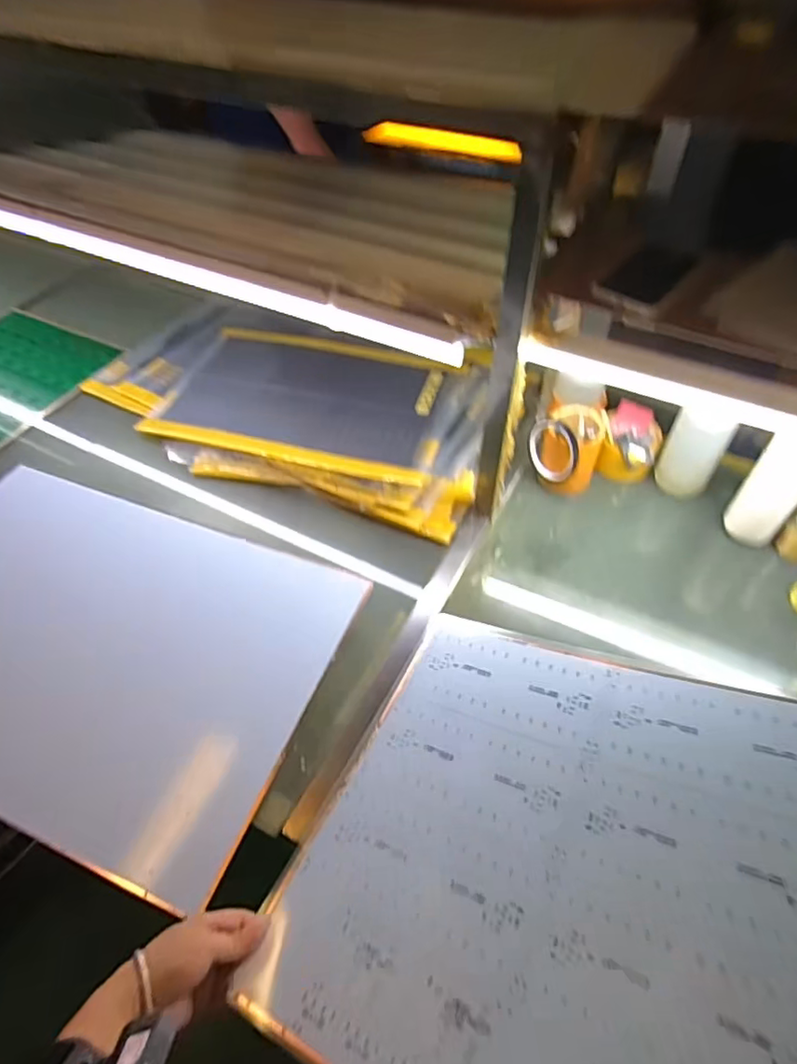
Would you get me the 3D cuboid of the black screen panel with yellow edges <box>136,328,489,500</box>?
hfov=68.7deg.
[{"bbox_3d":[-0.119,-0.222,1.002,0.537,0.024,0.311,14,53,11],"label":"black screen panel with yellow edges"}]

